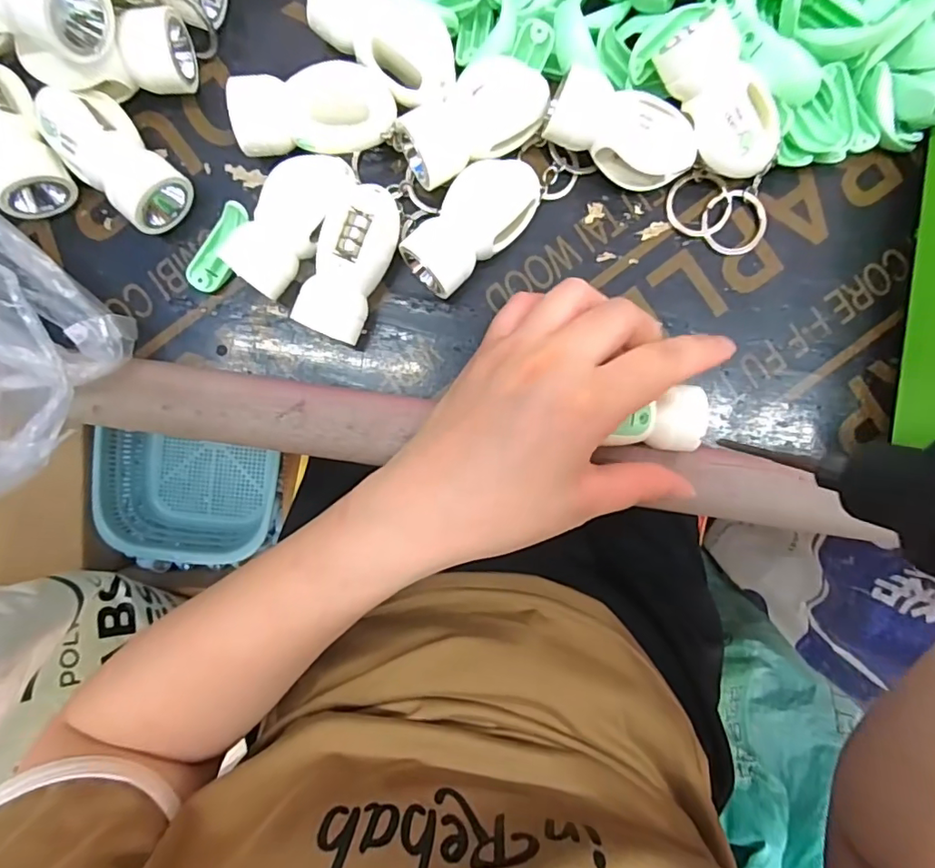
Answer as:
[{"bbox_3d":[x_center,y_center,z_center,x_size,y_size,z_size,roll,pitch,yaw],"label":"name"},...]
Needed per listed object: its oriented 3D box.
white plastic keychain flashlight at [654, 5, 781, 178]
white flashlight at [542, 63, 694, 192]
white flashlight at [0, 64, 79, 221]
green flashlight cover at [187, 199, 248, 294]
[{"bbox_3d":[0.108,-0.139,0.226,0.029,0.019,0.065,-44,111,-3],"label":"white plastic keychain flashlight"},{"bbox_3d":[0.067,-0.131,0.235,0.065,0.021,0.027,17,86,-14],"label":"white flashlight"},{"bbox_3d":[-0.196,-0.127,0.227,0.029,0.024,0.064,-23,102,-2],"label":"white flashlight"},{"bbox_3d":[-0.112,-0.084,0.241,0.014,0.008,0.042,33,104,1],"label":"green flashlight cover"}]

